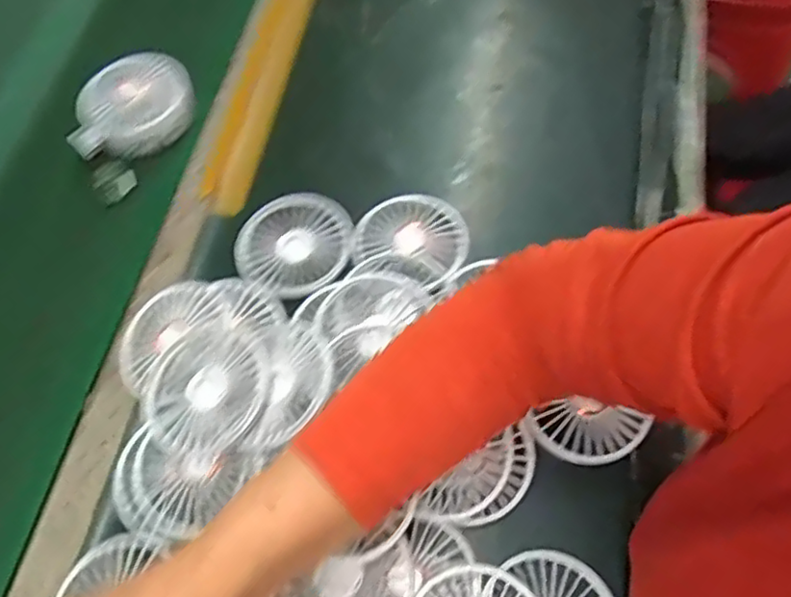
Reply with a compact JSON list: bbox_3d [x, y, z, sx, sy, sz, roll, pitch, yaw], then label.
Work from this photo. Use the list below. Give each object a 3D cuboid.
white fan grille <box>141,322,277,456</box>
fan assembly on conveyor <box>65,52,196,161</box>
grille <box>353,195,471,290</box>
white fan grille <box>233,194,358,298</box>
[{"bbox_3d":[-0.130,0.060,0.448,0.090,0.015,0.086,-46,59,-9],"label":"white fan grille"},{"bbox_3d":[-0.238,-0.169,0.594,0.116,0.034,0.079,-40,95,-10],"label":"fan assembly on conveyor"},{"bbox_3d":[0.013,-0.050,0.516,0.088,0.022,0.085,-2,63,4],"label":"grille"},{"bbox_3d":[-0.083,-0.045,0.530,0.090,0.013,0.095,36,71,21],"label":"white fan grille"}]

